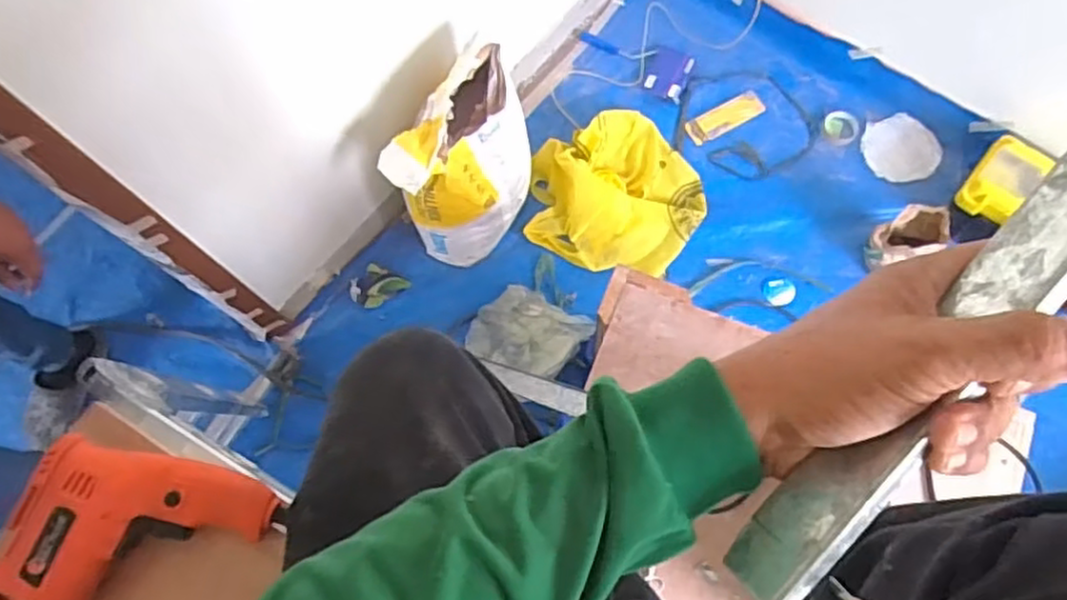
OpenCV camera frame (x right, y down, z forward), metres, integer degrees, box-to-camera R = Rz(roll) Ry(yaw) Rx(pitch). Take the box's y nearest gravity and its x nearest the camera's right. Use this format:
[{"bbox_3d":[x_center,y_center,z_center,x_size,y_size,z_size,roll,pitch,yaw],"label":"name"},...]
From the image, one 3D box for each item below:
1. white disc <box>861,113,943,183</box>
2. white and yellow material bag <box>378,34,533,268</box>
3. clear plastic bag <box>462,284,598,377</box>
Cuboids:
[{"bbox_3d":[0.877,-0.361,1.720,0.153,0.022,0.161,0,89,23],"label":"white disc"},{"bbox_3d":[-0.129,-0.256,1.428,0.297,0.453,0.156,-40,74,-11],"label":"white and yellow material bag"},{"bbox_3d":[-0.019,0.070,1.568,0.230,0.057,0.195,27,74,12],"label":"clear plastic bag"}]

